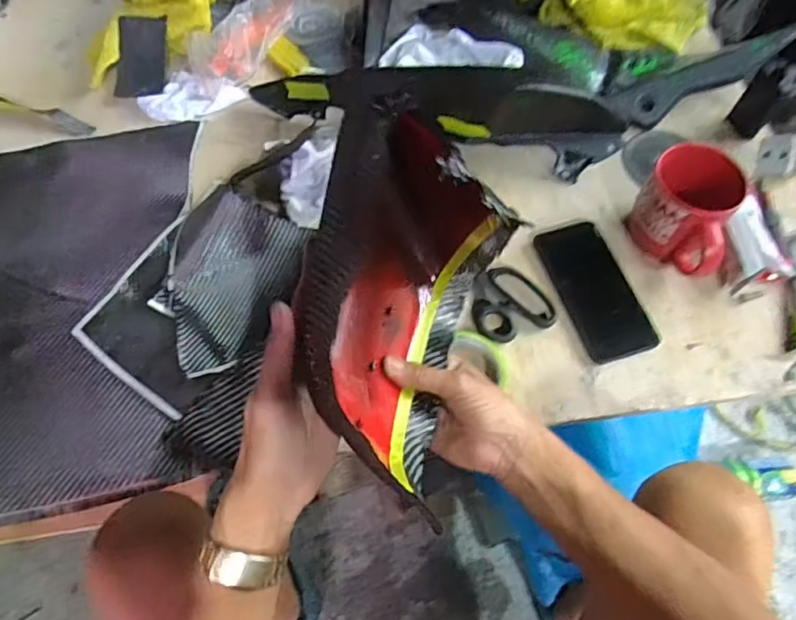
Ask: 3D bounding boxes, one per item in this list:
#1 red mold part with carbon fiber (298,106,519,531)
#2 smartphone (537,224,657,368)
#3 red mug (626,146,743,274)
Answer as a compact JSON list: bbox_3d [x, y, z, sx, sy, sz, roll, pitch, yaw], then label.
[{"bbox_3d":[0.005,-0.009,0.405,0.128,0.155,0.251,7,61,5],"label":"red mold part with carbon fiber"},{"bbox_3d":[0.217,-0.024,0.607,0.075,0.012,0.163,-20,67,-3],"label":"smartphone"},{"bbox_3d":[0.305,-0.102,0.592,0.096,0.100,0.108,25,64,14],"label":"red mug"}]

